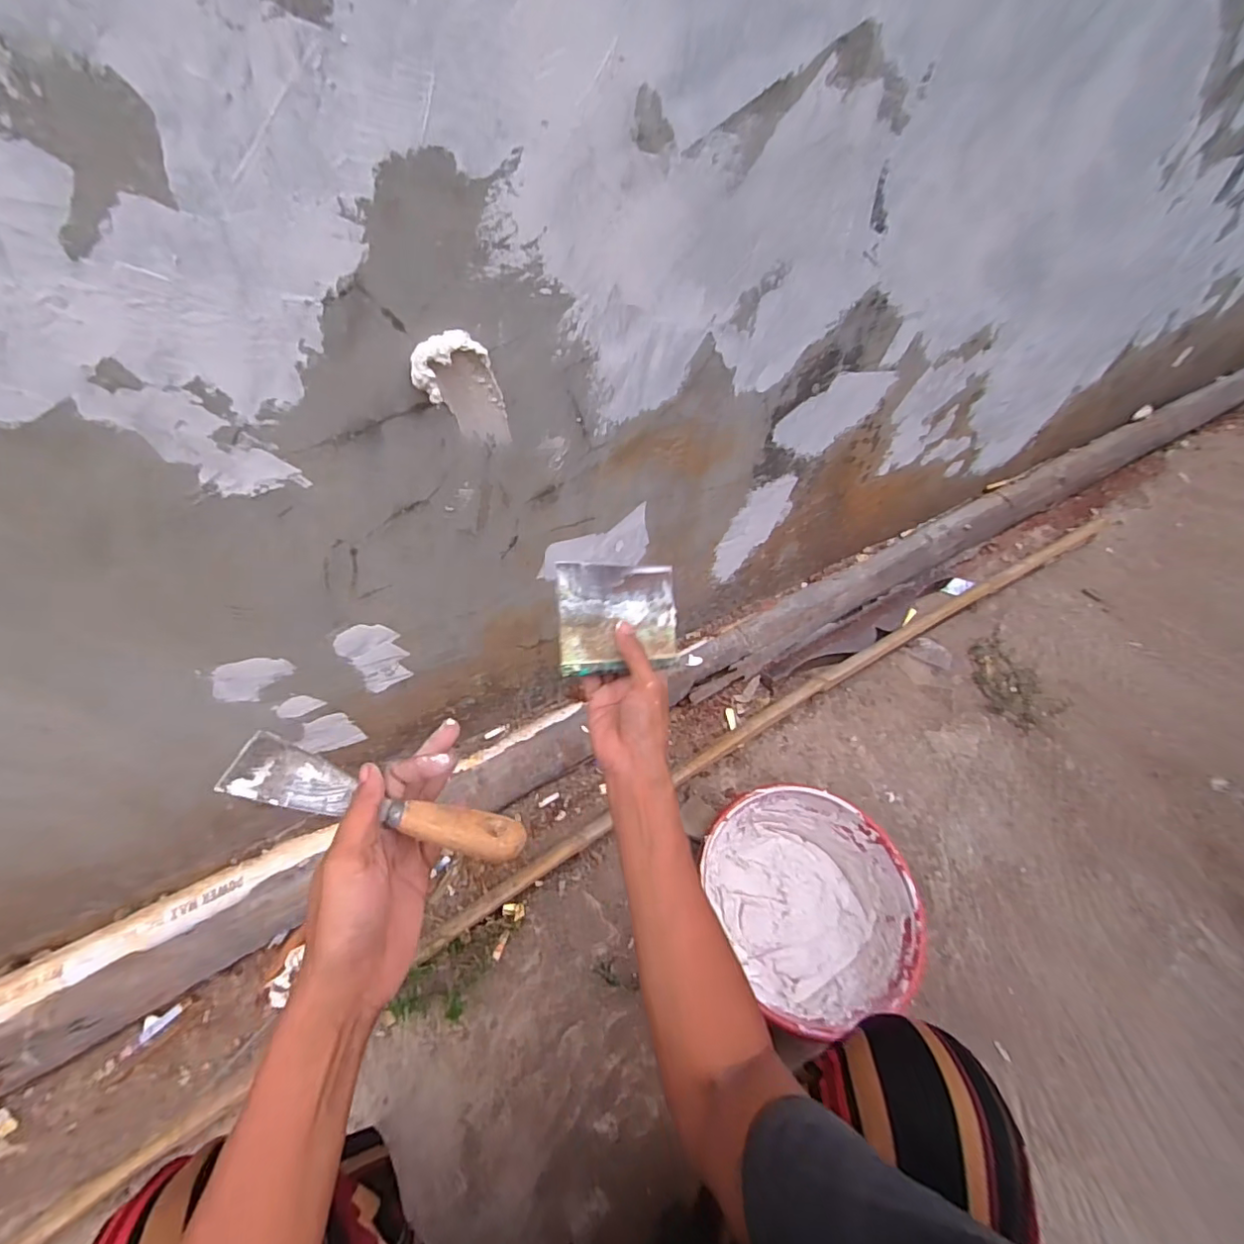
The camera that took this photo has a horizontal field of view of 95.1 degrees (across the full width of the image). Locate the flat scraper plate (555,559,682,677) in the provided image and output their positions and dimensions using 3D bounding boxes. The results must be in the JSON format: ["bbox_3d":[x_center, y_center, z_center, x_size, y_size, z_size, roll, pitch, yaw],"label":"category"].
[{"bbox_3d":[-0.001,-0.003,0.475,0.116,0.007,0.089,-1,87,-35],"label":"flat scraper plate"}]

